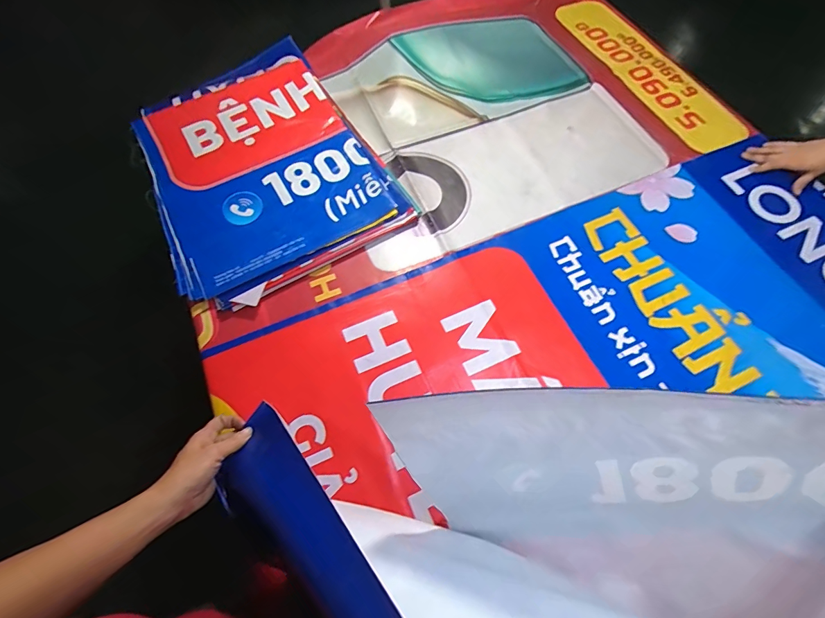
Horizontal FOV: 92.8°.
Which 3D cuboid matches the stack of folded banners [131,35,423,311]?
[{"bbox_3d":[-0.340,-0.333,0.836,0.439,0.042,0.689,-28,67,-13],"label":"stack of folded banners"}]

